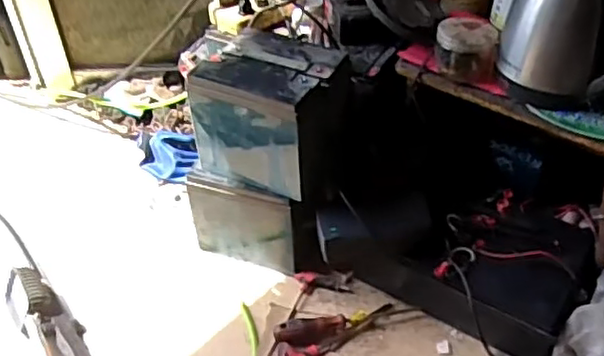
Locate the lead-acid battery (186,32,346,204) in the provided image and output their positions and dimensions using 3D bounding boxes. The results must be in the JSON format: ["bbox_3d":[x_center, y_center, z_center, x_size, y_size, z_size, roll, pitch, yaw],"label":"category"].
[{"bbox_3d":[-0.034,-0.097,0.961,0.203,0.159,0.160,20,47,23],"label":"lead-acid battery"}]

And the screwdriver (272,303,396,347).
[{"bbox_3d":[0.051,0.214,0.961,0.182,0.034,0.040,-16,44,-14],"label":"screwdriver"}]

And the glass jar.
[{"bbox_3d":[0.242,-0.192,0.961,0.087,0.065,0.075,15,45,18],"label":"glass jar"}]

